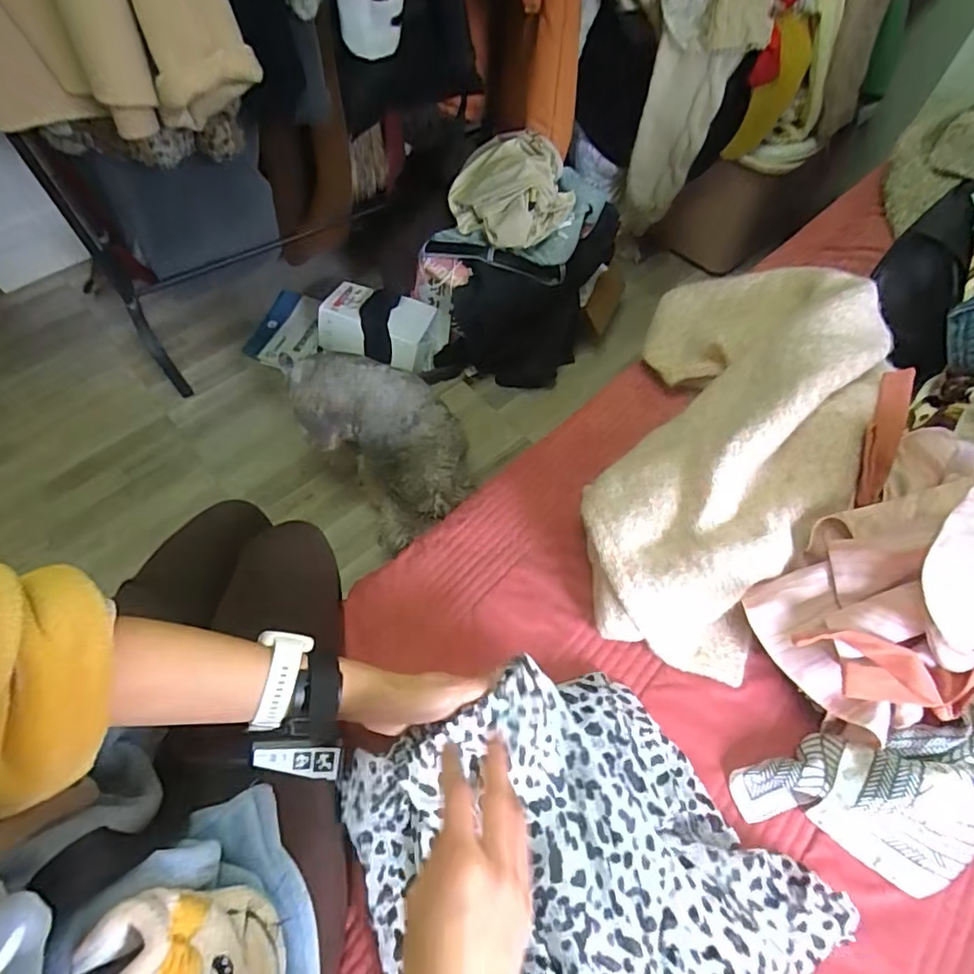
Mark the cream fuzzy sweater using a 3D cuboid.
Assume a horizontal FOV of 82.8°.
[{"bbox_3d":[0.279,-0.063,0.637,0.247,0.151,0.521,21,63,10],"label":"cream fuzzy sweater"}]

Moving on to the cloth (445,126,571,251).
[{"bbox_3d":[0.045,-0.623,1.136,0.242,0.135,0.253,-1,61,-2],"label":"cloth"}]

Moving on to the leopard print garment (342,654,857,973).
[{"bbox_3d":[0.068,0.302,0.444,0.328,0.066,0.296,-26,65,-15],"label":"leopard print garment"}]

